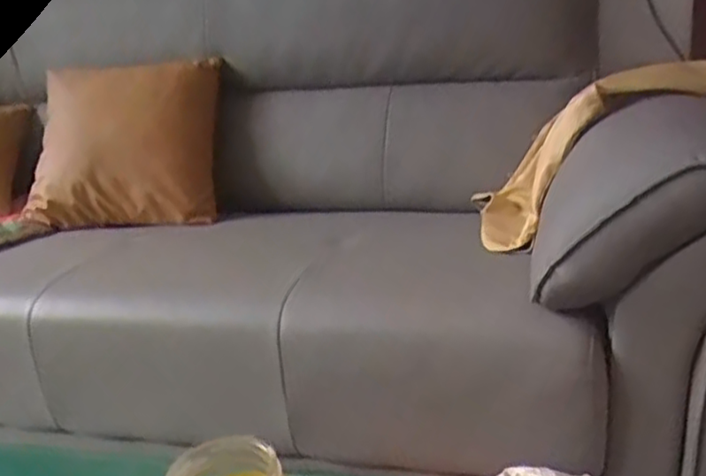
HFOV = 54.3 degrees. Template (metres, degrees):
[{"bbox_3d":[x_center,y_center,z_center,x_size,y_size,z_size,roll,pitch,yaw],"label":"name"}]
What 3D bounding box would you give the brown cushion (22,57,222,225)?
[{"bbox_3d":[-0.463,-0.194,1.399,0.375,0.349,0.130,-3,-8,0],"label":"brown cushion"}]

